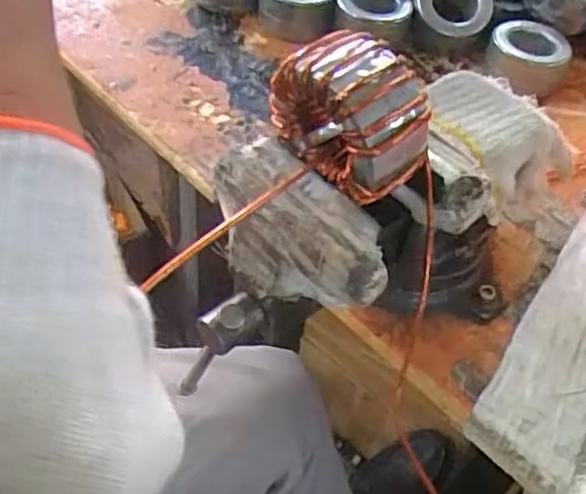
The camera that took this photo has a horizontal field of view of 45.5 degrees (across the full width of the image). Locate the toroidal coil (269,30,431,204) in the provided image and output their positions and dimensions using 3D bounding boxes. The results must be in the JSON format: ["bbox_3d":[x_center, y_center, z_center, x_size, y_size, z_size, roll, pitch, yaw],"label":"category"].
[{"bbox_3d":[0.026,-0.065,0.332,0.073,0.064,0.036,38,55,25],"label":"toroidal coil"}]

